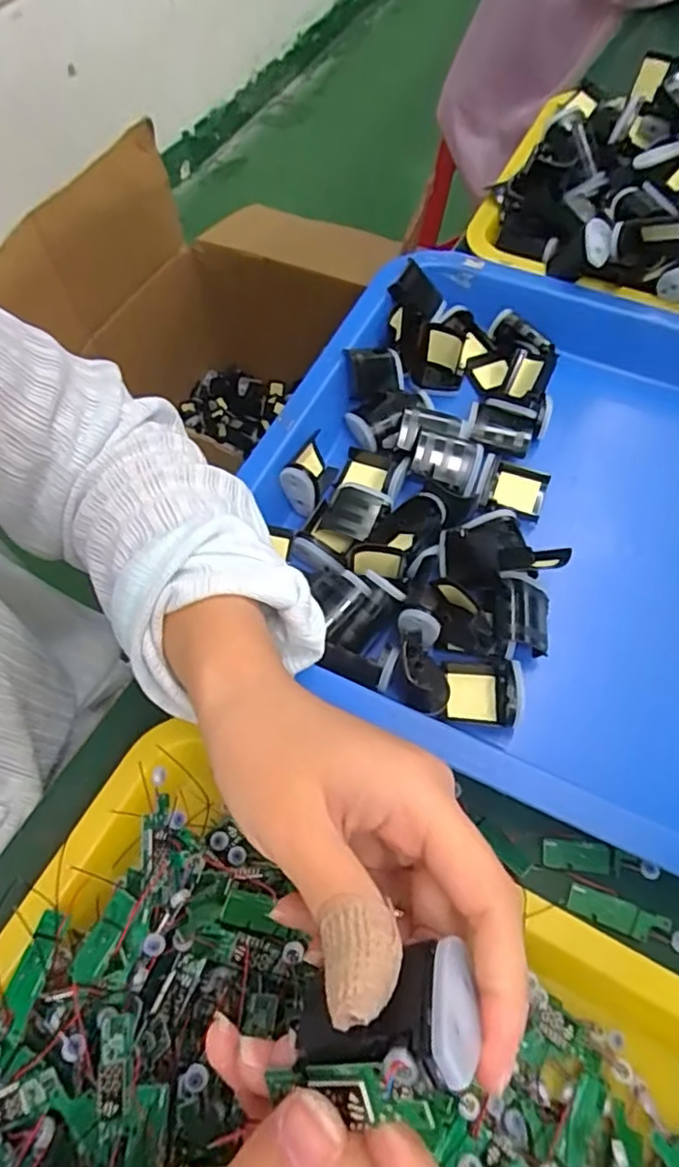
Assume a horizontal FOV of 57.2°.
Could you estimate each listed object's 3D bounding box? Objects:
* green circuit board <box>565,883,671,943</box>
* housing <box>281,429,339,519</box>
[{"bbox_3d":[0.126,0.150,0.282,0.042,0.006,0.013,19,64,11],"label":"green circuit board"},{"bbox_3d":[-0.016,-0.069,0.383,0.022,0.036,0.043,12,50,25],"label":"housing"}]

